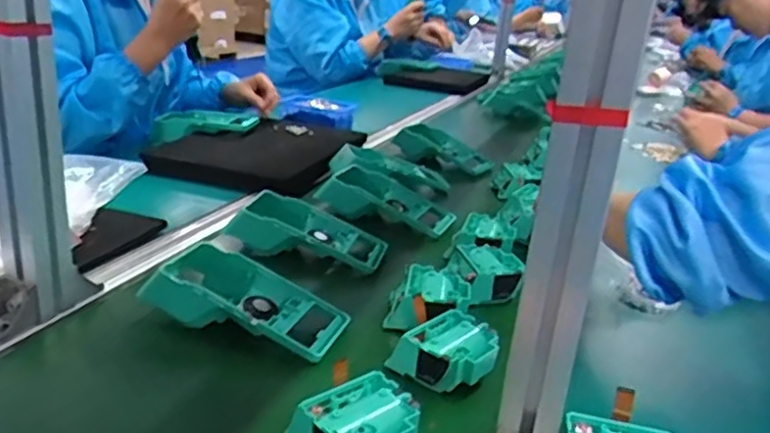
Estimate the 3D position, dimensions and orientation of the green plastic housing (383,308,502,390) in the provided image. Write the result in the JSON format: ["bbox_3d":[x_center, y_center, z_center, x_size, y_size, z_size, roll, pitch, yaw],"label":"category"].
[{"bbox_3d":[0.057,0.118,0.575,0.070,0.038,0.072,24,28,39],"label":"green plastic housing"}]

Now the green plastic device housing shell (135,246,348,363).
[{"bbox_3d":[-0.135,0.079,0.628,0.196,0.053,0.088,19,14,11],"label":"green plastic device housing shell"}]

